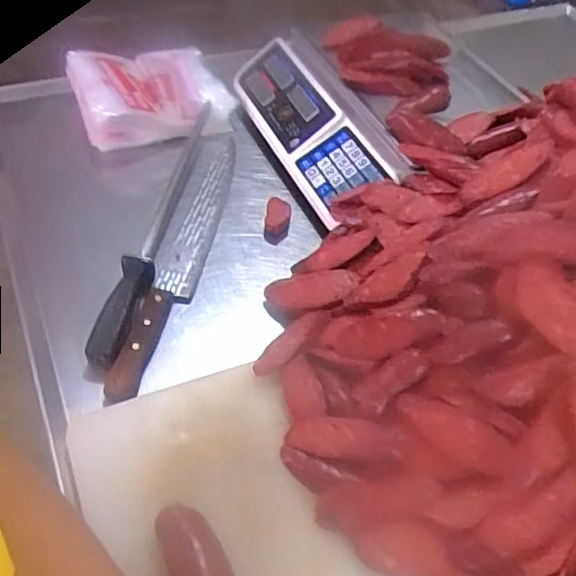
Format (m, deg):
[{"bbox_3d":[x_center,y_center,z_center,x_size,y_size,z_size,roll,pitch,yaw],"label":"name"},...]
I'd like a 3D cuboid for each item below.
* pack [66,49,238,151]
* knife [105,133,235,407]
[{"bbox_3d":[-0.175,-0.258,0.795,0.201,0.074,0.146,-21,55,-21],"label":"pack"},{"bbox_3d":[-0.113,-0.053,0.672,0.045,0.015,0.402,10,49,3],"label":"knife"}]

